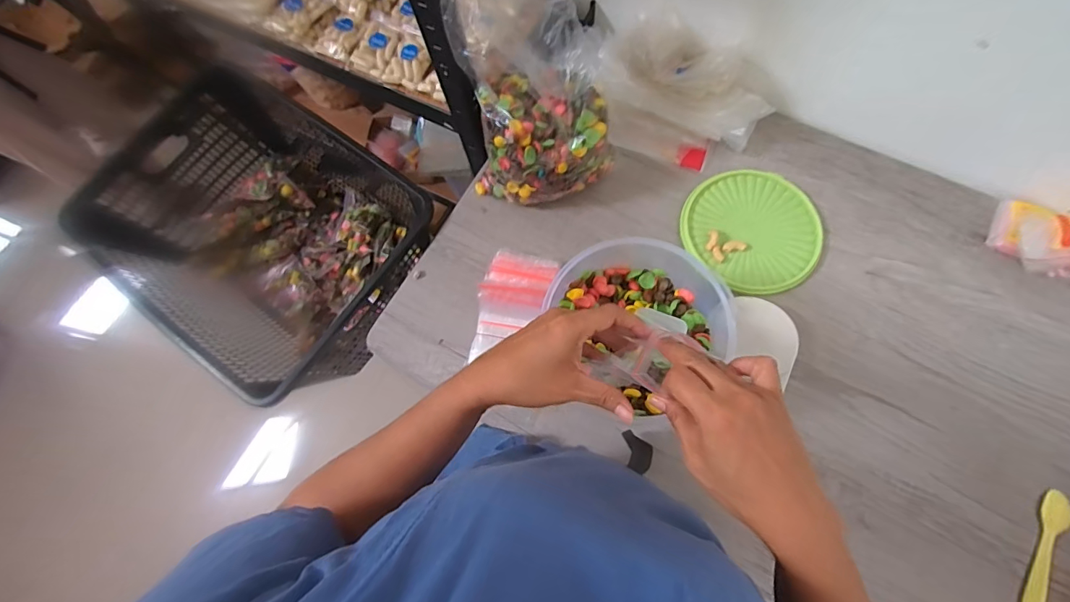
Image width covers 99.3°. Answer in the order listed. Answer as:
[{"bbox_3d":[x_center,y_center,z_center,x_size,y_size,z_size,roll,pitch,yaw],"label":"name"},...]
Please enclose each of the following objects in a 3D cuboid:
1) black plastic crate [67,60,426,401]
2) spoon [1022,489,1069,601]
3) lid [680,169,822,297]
[{"bbox_3d":[-0.492,-0.122,0.876,0.562,0.270,0.446,37,79,14],"label":"black plastic crate"},{"bbox_3d":[0.631,0.310,0.558,0.030,0.011,0.155,27,77,12],"label":"spoon"},{"bbox_3d":[0.341,-0.116,0.708,0.190,0.016,0.205,-1,73,4],"label":"lid"}]

